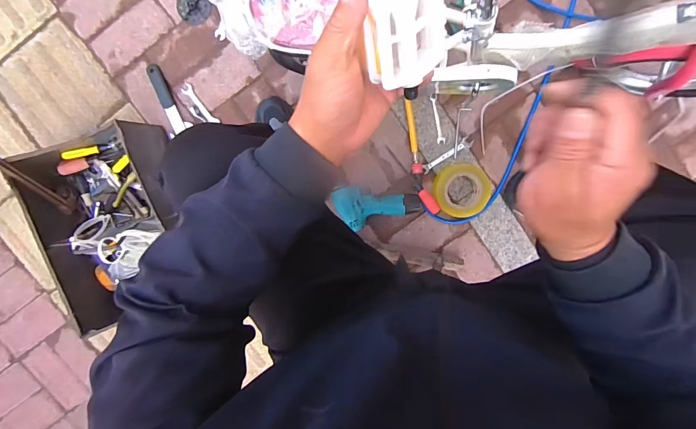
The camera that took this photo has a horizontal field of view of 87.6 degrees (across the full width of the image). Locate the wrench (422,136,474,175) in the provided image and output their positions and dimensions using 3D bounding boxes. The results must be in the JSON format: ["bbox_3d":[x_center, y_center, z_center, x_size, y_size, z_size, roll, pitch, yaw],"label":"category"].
[{"bbox_3d":[0.239,-0.143,0.874,0.134,0.011,0.024,-32,93,10],"label":"wrench"}]

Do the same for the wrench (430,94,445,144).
[{"bbox_3d":[0.217,-0.232,0.882,0.018,0.009,0.118,-13,97,1],"label":"wrench"}]

